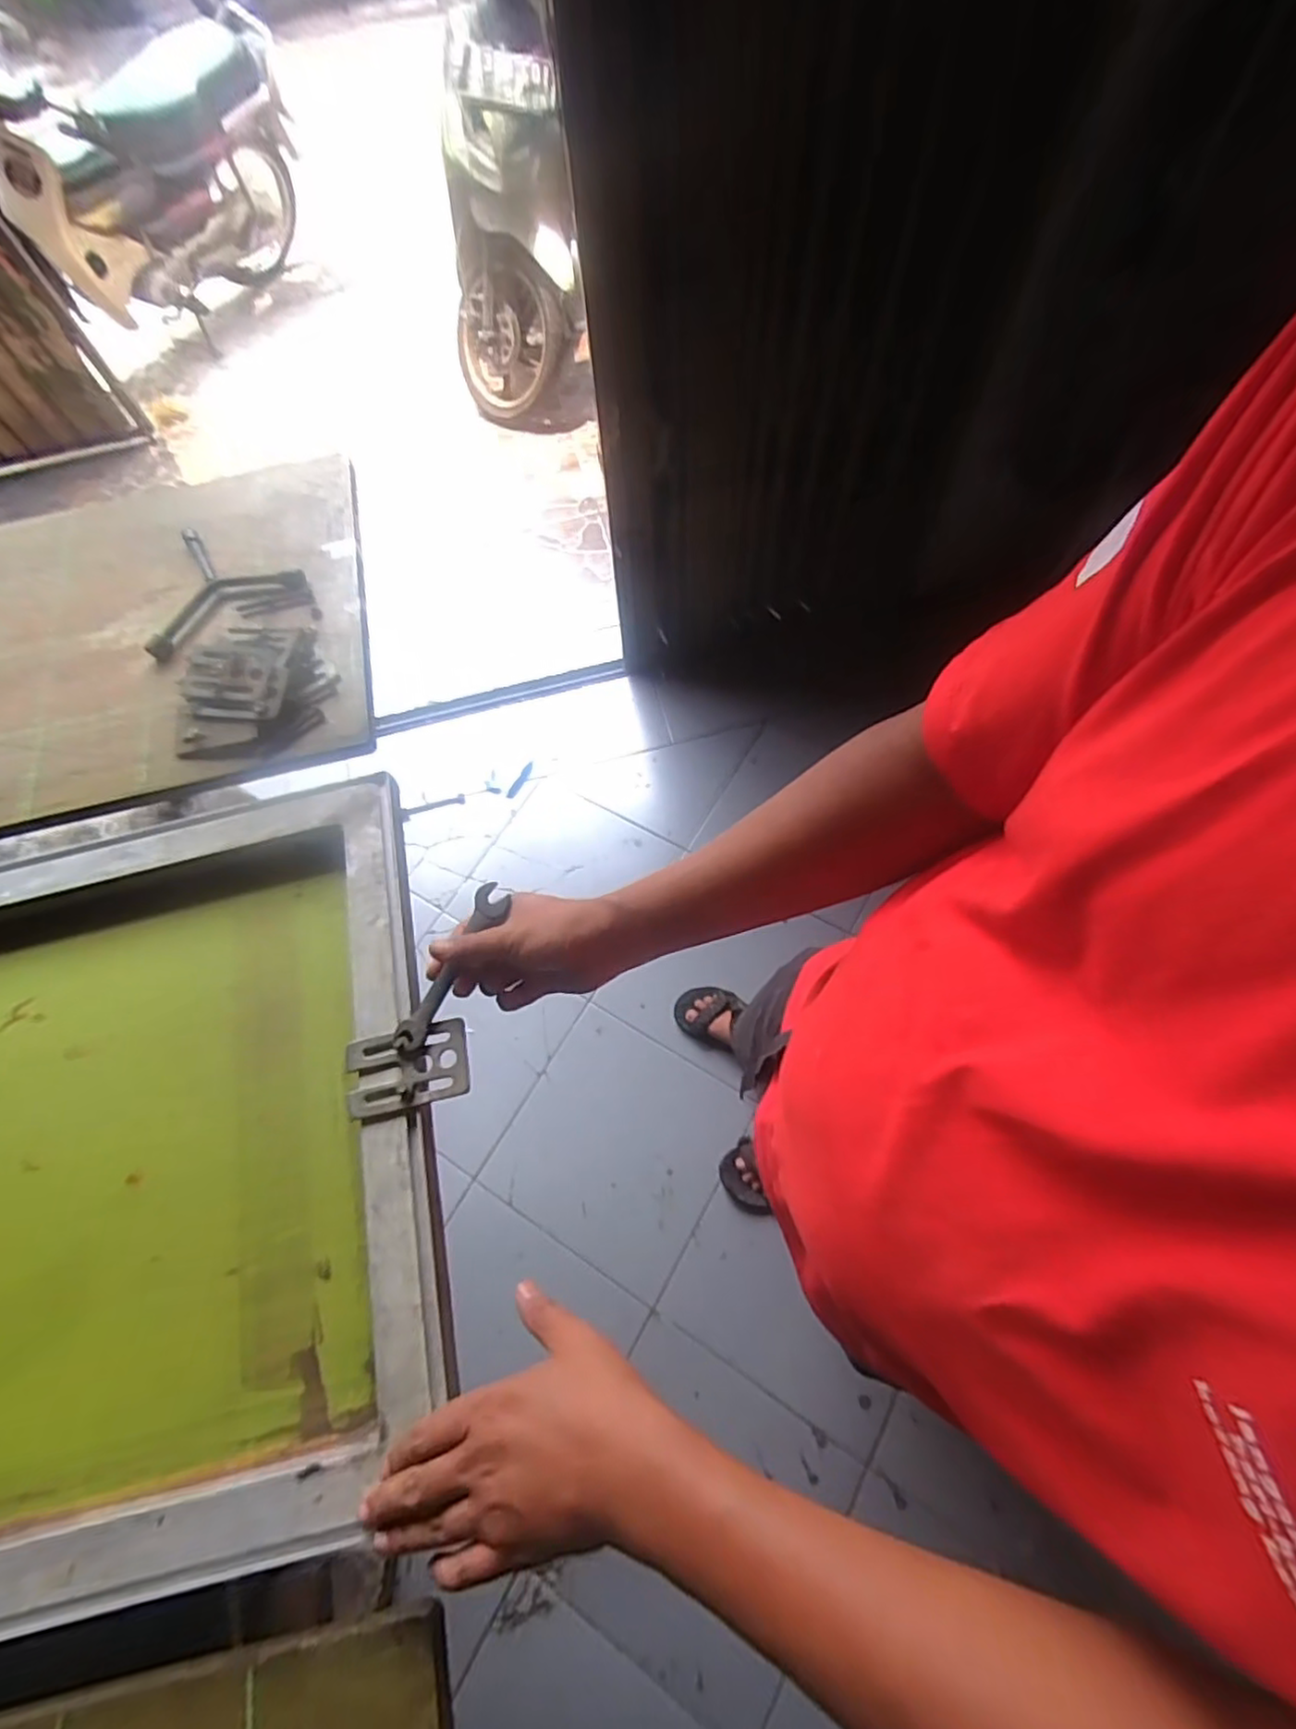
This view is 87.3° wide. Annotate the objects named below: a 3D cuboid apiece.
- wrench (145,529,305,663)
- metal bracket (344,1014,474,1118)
[{"bbox_3d":[-0.442,-0.290,0.681,0.158,0.013,0.145,-32,68,-11],"label":"wrench"},{"bbox_3d":[-0.160,0.135,0.453,0.079,0.004,0.051,-13,66,-6],"label":"metal bracket"}]

